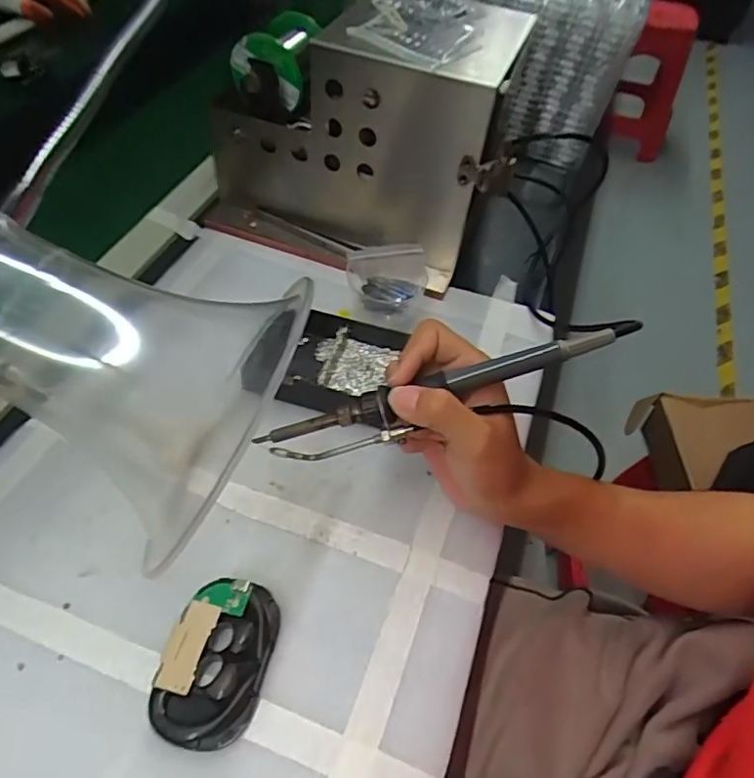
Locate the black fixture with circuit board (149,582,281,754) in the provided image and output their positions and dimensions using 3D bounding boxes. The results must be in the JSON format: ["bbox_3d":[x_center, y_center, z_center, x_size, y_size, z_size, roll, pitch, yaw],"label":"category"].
[{"bbox_3d":[-0.087,0.146,0.305,0.054,0.016,0.082,12,52,5],"label":"black fixture with circuit board"}]

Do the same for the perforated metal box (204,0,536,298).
[{"bbox_3d":[-0.010,-0.231,0.500,0.245,0.179,0.174,19,53,11],"label":"perforated metal box"}]

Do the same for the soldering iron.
[{"bbox_3d":[0.040,0.003,0.320,0.221,0.021,0.024,-18,55,5],"label":"soldering iron"}]

